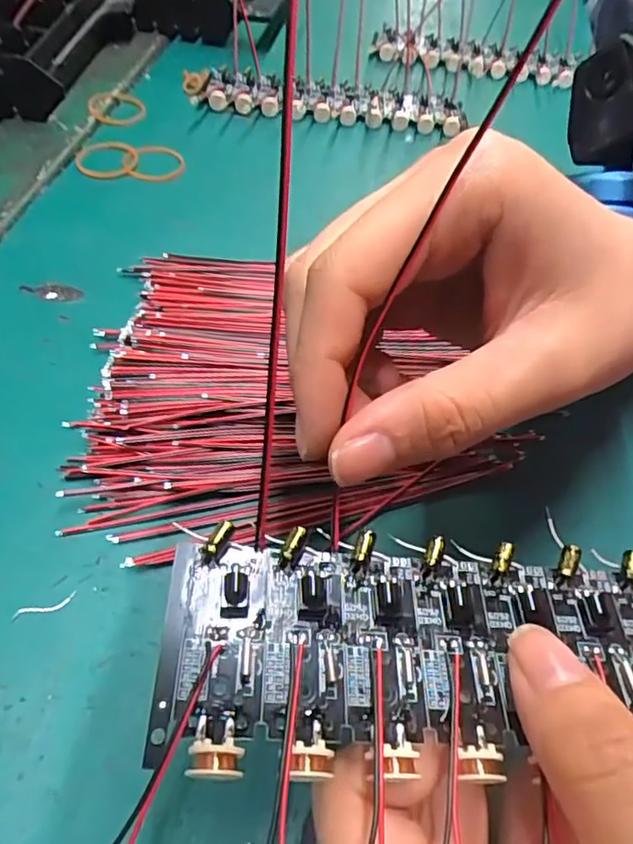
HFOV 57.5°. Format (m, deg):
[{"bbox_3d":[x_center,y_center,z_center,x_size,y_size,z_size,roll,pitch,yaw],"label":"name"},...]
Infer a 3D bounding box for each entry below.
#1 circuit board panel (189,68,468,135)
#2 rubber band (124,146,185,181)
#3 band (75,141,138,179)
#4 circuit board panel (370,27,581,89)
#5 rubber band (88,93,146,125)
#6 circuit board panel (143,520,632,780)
[{"bbox_3d":[0.010,-0.198,0.357,0.162,0.011,0.046,6,52,1],"label":"circuit board panel"},{"bbox_3d":[-0.087,-0.139,0.309,0.031,0.004,0.030,0,59,-13],"label":"rubber band"},{"bbox_3d":[-0.112,-0.140,0.308,0.031,0.004,0.036,-17,59,-13],"label":"band"},{"bbox_3d":[0.114,-0.265,0.417,0.148,0.014,0.060,8,53,3],"label":"circuit board panel"},{"bbox_3d":[-0.117,-0.186,0.338,0.031,0.007,0.032,-10,54,-11],"label":"rubber band"},{"bbox_3d":[0.051,0.048,0.120,0.161,0.005,0.045,5,52,-7],"label":"circuit board panel"}]

